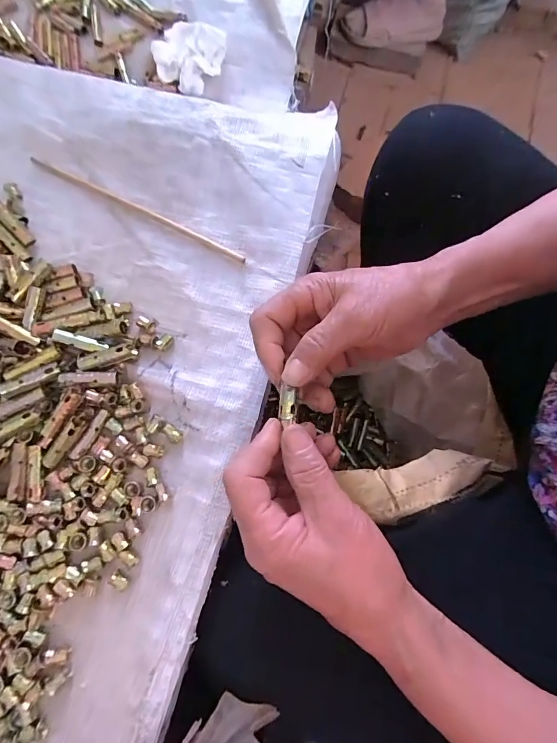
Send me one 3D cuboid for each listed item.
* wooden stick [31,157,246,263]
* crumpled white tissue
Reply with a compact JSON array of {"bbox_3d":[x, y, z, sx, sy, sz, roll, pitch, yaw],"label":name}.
[{"bbox_3d":[-0.124,-0.142,0.340,0.216,0.009,0.008,28,77,6],"label":"wooden stick"},{"bbox_3d":[-0.084,-0.302,0.375,0.056,0.031,0.056,12,76,2],"label":"crumpled white tissue"}]

